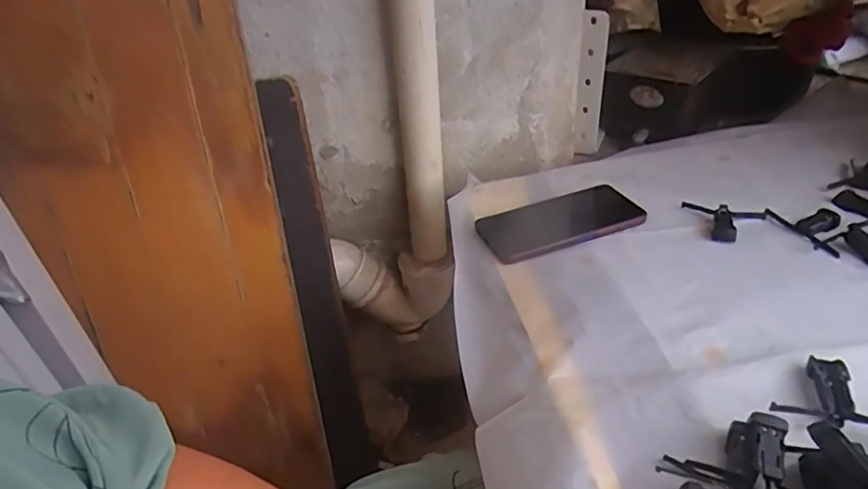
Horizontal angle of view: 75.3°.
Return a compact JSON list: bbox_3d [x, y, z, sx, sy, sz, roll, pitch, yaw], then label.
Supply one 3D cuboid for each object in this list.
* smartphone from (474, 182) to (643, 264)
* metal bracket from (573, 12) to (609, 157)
[{"bbox_3d":[0.133,-0.025,0.588,0.167,0.006,0.085,-15,38,-11],"label":"smartphone"},{"bbox_3d":[0.209,-0.212,0.750,0.058,0.199,0.014,-30,45,-26],"label":"metal bracket"}]

